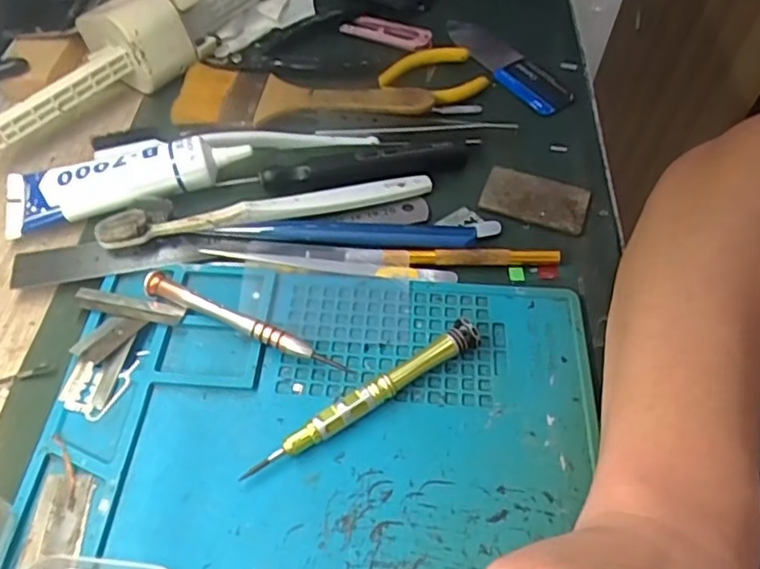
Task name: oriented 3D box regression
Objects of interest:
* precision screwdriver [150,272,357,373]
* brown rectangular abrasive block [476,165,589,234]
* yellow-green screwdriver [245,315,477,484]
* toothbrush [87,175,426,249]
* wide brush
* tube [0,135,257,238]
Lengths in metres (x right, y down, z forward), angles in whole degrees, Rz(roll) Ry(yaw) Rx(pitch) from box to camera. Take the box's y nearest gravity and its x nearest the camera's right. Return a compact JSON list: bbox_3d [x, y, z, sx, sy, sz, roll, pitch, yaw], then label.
[{"bbox_3d":[-0.069,0.019,0.303,0.109,0.012,0.011,22,57,14],"label":"precision screwdriver"},{"bbox_3d":[0.092,-0.052,0.363,0.060,0.004,0.036,19,56,12],"label":"brown rectangular abrasive block"},{"bbox_3d":[-0.005,0.050,0.281,0.121,0.017,0.015,-27,59,-19],"label":"yellow-green screwdriver"},{"bbox_3d":[-0.059,-0.047,0.339,0.182,0.014,0.019,-13,56,-10],"label":"toothbrush"},{"bbox_3d":[-0.051,-0.128,0.406,0.165,0.007,0.065,-2,54,-2],"label":"wide brush"},{"bbox_3d":[-0.145,-0.063,0.350,0.134,0.027,0.045,-15,56,-12],"label":"tube"}]

